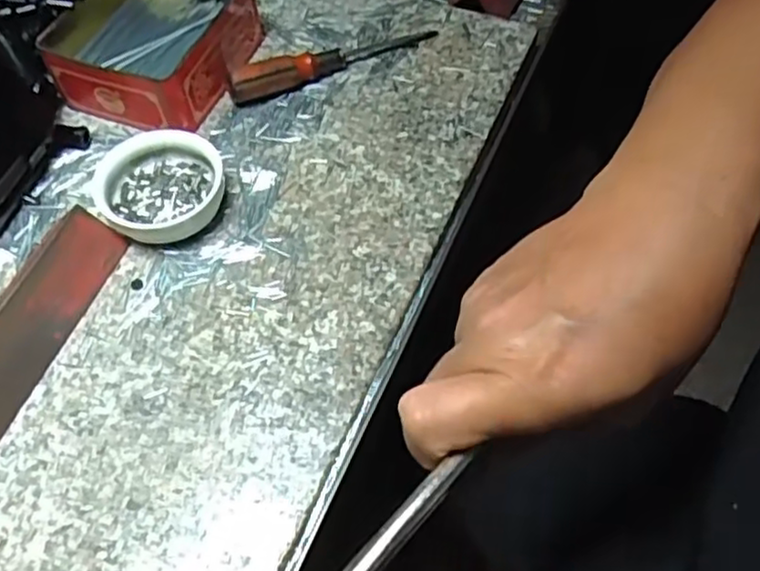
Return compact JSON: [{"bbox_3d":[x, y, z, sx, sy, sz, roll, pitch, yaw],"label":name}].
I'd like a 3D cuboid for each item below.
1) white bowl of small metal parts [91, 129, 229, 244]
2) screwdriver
[{"bbox_3d":[-0.126,-0.055,0.403,0.071,0.029,0.064,-19,59,-11],"label":"white bowl of small metal parts"},{"bbox_3d":[-0.030,-0.156,0.468,0.148,0.024,0.016,-25,60,-14],"label":"screwdriver"}]

